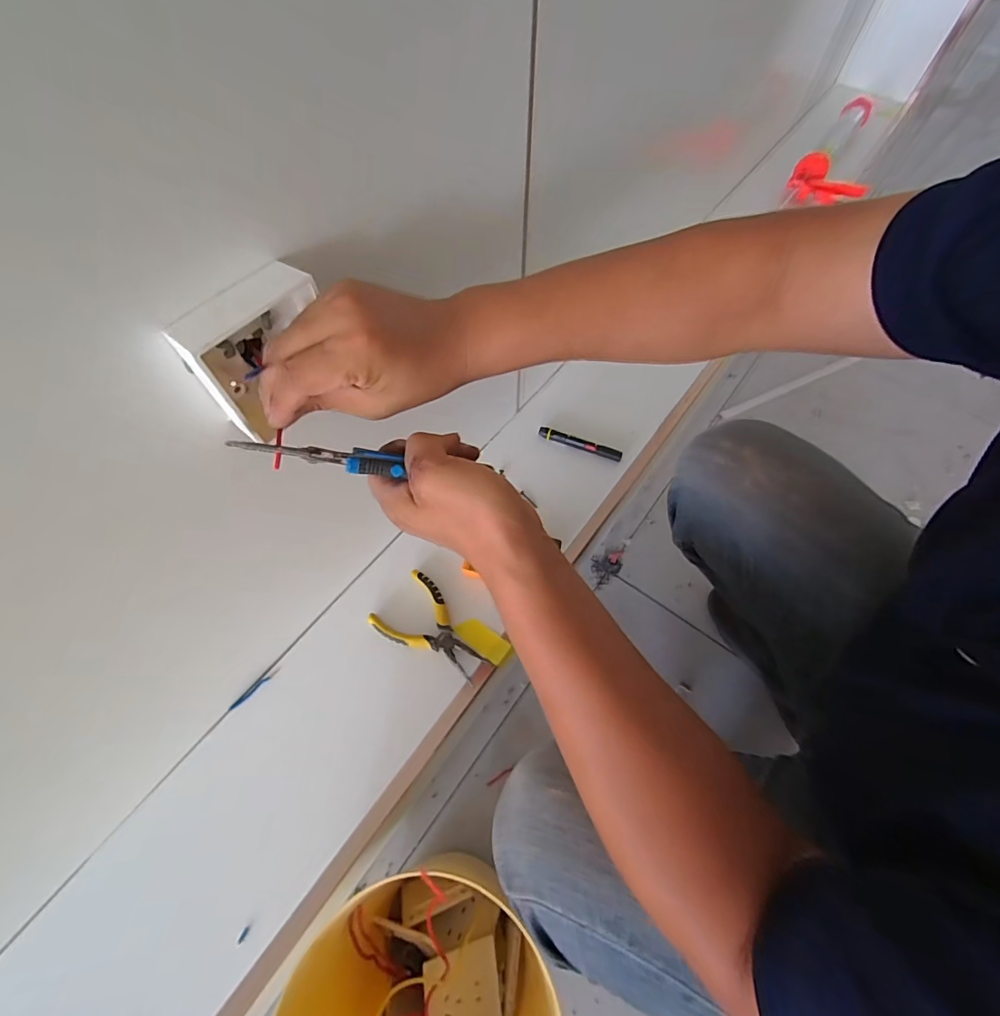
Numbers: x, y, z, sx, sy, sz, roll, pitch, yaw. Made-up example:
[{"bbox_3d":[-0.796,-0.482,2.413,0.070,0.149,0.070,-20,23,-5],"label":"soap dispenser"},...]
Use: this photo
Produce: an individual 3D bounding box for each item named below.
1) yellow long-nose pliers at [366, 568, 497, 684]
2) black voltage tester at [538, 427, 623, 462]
[{"bbox_3d":[-0.087,0.161,0.581,0.152,0.013,0.090,41,69,20],"label":"yellow long-nose pliers"},{"bbox_3d":[0.126,-0.103,0.718,0.133,0.015,0.017,18,63,9],"label":"black voltage tester"}]

